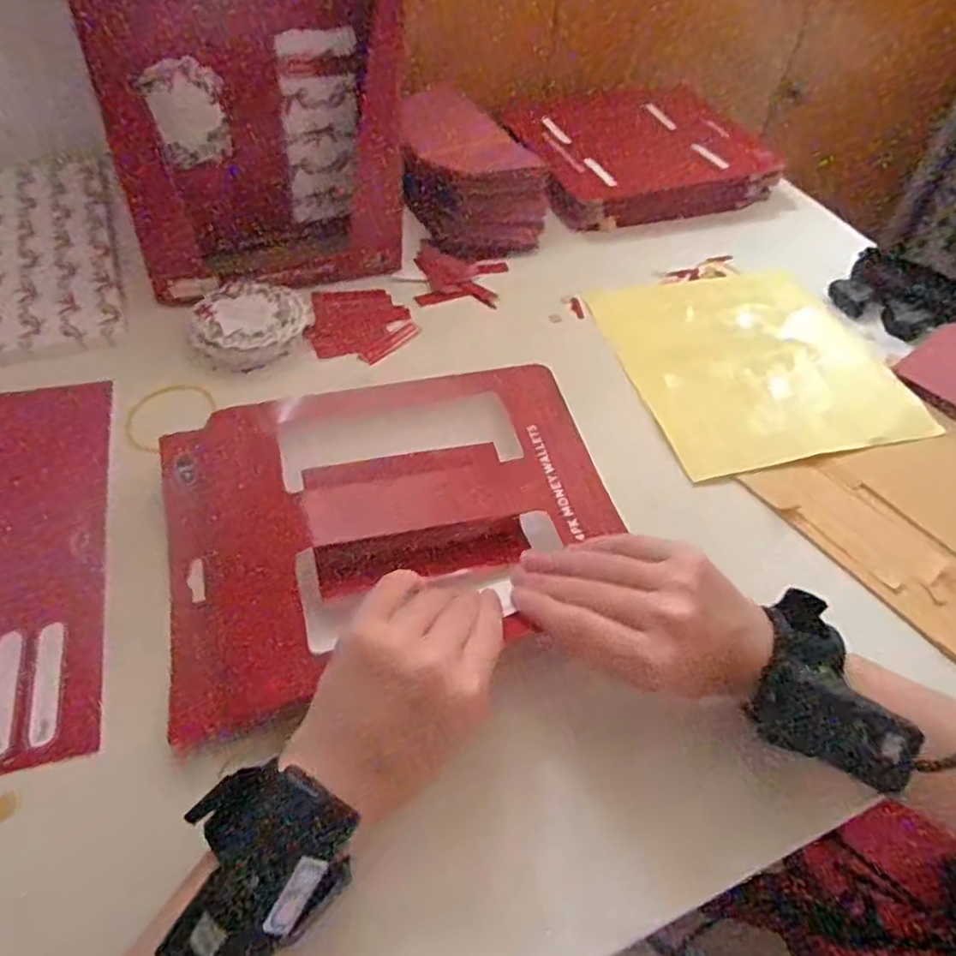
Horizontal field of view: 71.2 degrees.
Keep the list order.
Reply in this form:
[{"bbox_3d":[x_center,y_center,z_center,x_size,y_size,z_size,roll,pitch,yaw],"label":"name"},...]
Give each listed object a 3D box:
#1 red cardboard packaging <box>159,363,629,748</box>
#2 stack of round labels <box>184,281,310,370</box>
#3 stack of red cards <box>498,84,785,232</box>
[{"bbox_3d":[-0.050,0.021,0.395,0.255,0.040,0.183,-11,51,-16],"label":"red cardboard packaging"},{"bbox_3d":[-0.170,-0.116,0.496,0.075,0.020,0.085,21,50,12],"label":"stack of round labels"},{"bbox_3d":[0.179,-0.354,0.733,0.278,0.058,0.185,-16,52,-19],"label":"stack of red cards"}]

